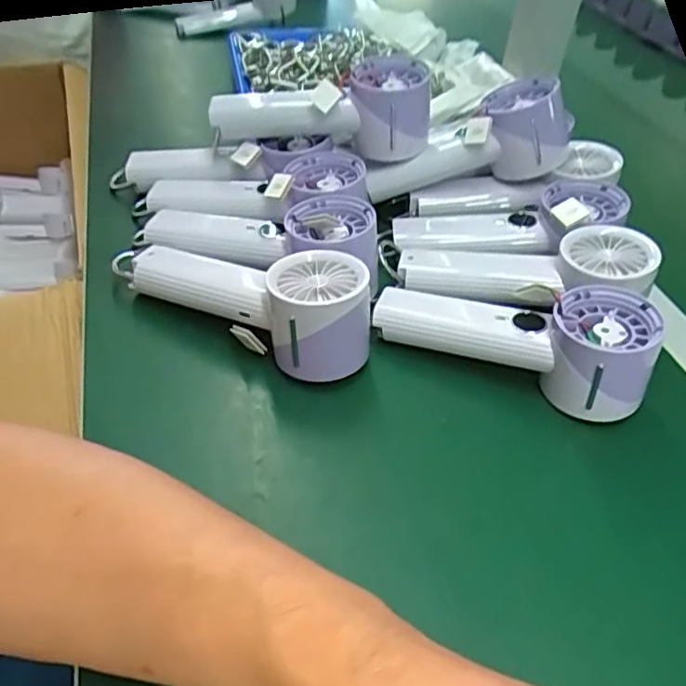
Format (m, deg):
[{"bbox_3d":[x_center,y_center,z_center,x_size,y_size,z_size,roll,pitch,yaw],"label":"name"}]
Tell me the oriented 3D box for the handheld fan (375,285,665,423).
[{"bbox_3d":[0.109,-0.012,0.394,0.174,0.055,0.069,24,49,19],"label":"handheld fan"}]

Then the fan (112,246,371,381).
[{"bbox_3d":[-0.070,-0.040,0.402,0.188,0.064,0.056,24,49,19],"label":"fan"}]

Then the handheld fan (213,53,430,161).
[{"bbox_3d":[-0.018,-0.181,0.481,0.170,0.058,0.056,-4,46,-8],"label":"handheld fan"}]

